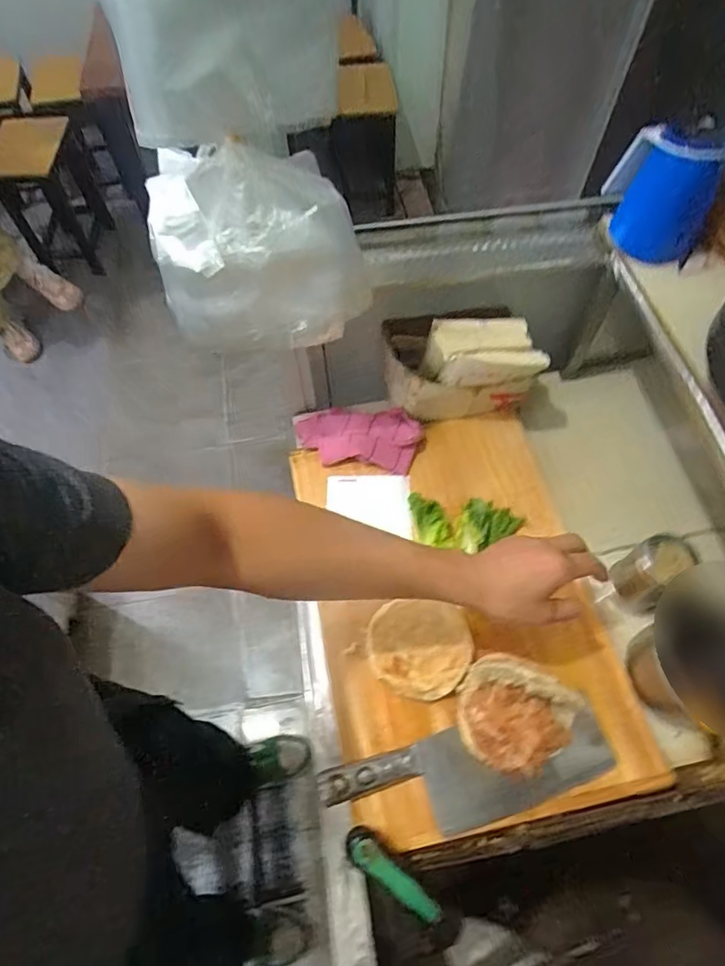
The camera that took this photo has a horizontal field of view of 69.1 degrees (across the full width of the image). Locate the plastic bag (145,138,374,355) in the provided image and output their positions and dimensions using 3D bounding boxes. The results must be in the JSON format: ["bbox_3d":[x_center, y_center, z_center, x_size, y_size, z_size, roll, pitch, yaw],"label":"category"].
[{"bbox_3d":[-0.102,-0.210,0.511,0.200,0.166,0.091,19,64,11],"label":"plastic bag"}]

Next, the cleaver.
[{"bbox_3d":[0.116,0.302,0.546,0.308,0.027,0.088,-14,63,-6],"label":"cleaver"}]

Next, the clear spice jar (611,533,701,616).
[{"bbox_3d":[0.341,0.107,0.619,0.058,0.120,0.063,0,62,1],"label":"clear spice jar"}]

